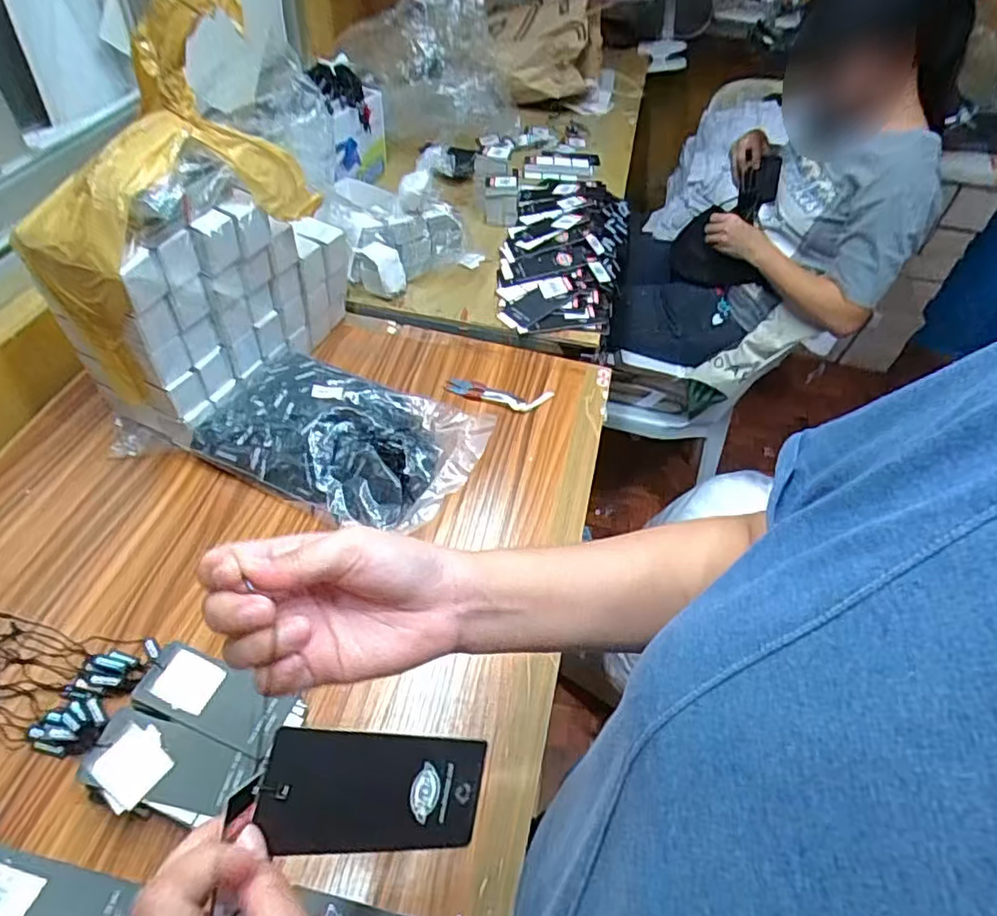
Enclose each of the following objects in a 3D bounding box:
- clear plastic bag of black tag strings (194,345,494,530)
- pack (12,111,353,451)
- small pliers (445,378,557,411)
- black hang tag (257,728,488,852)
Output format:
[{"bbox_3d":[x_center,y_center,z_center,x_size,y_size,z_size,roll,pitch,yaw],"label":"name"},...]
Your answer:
[{"bbox_3d":[-0.164,-0.022,0.646,0.280,0.059,0.179,14,50,8],"label":"clear plastic bag of black tag strings"},{"bbox_3d":[-0.281,-0.193,0.639,0.117,0.279,0.303,34,56,23],"label":"pack"},{"bbox_3d":[0.000,-0.075,0.744,0.129,0.012,0.036,8,49,3],"label":"small pliers"},{"bbox_3d":[-0.053,0.150,0.276,0.105,0.004,0.048,20,73,-30],"label":"black hang tag"}]

